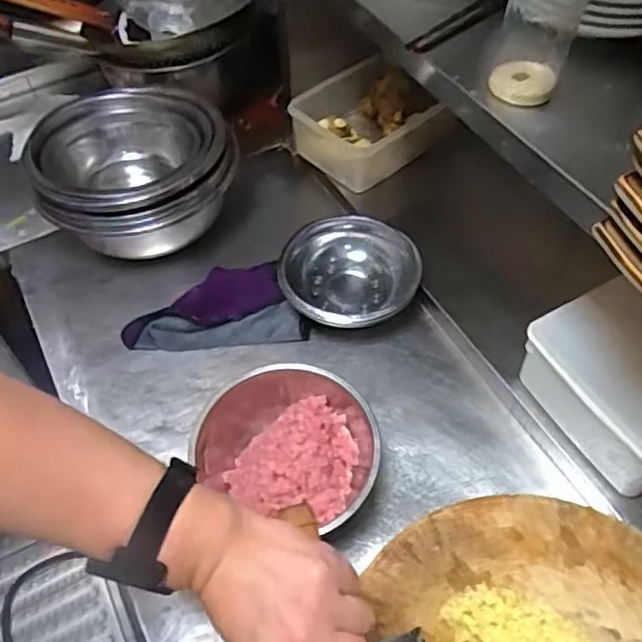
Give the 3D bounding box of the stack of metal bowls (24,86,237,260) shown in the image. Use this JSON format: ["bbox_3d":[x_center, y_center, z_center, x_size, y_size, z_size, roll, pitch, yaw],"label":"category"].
[{"bbox_3d":[-0.257,-0.204,0.868,0.248,0.129,0.246,-17,54,-11],"label":"stack of metal bowls"}]

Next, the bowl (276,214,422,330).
[{"bbox_3d":[0.035,-0.055,0.812,0.173,0.068,0.157,5,53,6],"label":"bowl"}]

